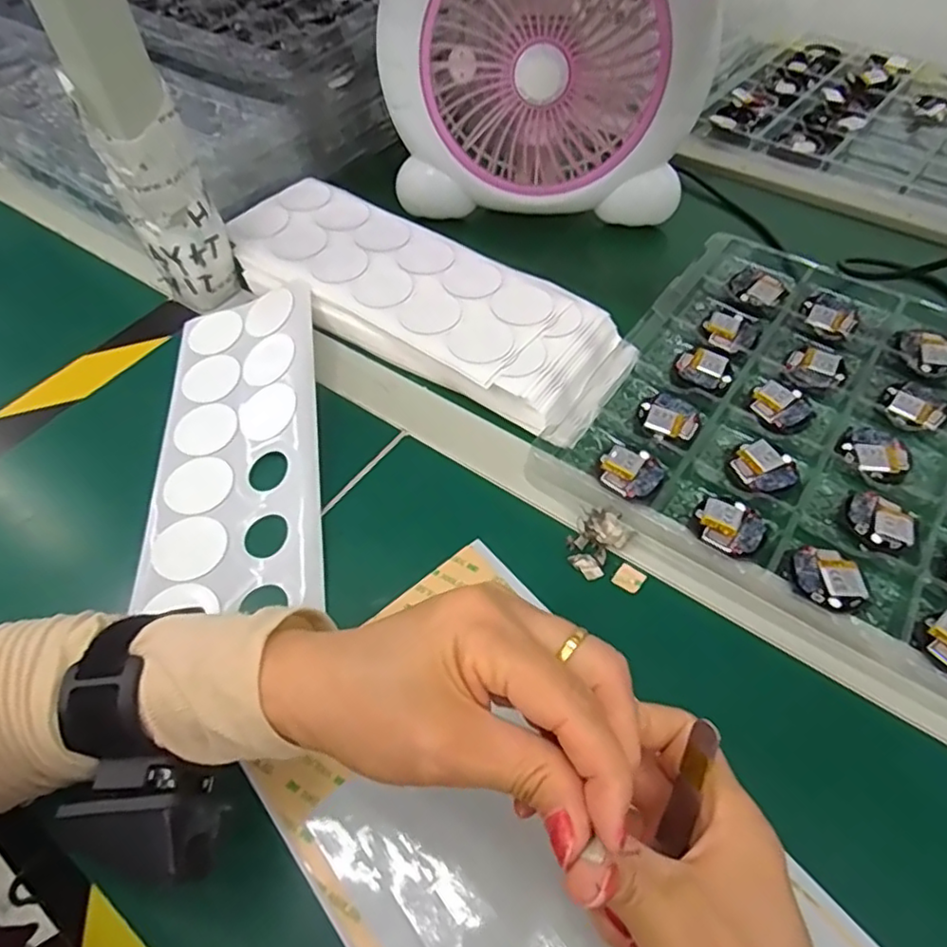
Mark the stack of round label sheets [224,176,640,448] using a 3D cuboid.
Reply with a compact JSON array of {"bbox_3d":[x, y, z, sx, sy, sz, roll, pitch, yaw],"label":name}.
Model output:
[{"bbox_3d":[-0.046,-0.135,0.482,0.335,0.038,0.124,29,60,21],"label":"stack of round label sheets"}]

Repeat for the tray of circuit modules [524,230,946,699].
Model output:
[{"bbox_3d":[0.300,-0.003,0.388,0.429,0.018,0.307,28,60,21],"label":"tray of circuit modules"}]

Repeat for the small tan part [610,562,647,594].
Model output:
[{"bbox_3d":[0.090,0.060,0.361,0.016,0.004,0.016,33,62,24],"label":"small tan part"}]

